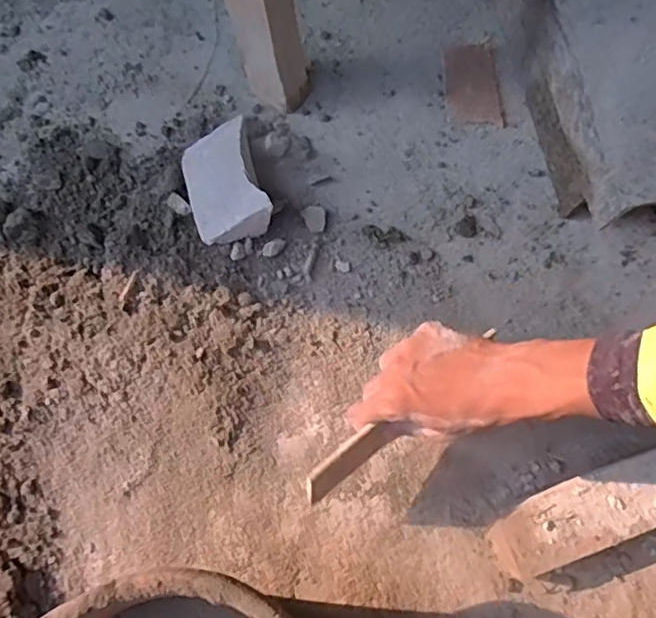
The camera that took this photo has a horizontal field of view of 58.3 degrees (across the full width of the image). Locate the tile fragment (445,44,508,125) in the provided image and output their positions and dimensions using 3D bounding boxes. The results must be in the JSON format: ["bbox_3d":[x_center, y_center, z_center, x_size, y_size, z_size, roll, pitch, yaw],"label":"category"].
[{"bbox_3d":[0.169,-0.260,0.680,0.062,0.014,0.102,0,75,1],"label":"tile fragment"}]

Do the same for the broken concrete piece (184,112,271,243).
[{"bbox_3d":[-0.108,-0.125,0.614,0.076,0.068,0.113,-19,76,-4],"label":"broken concrete piece"}]

